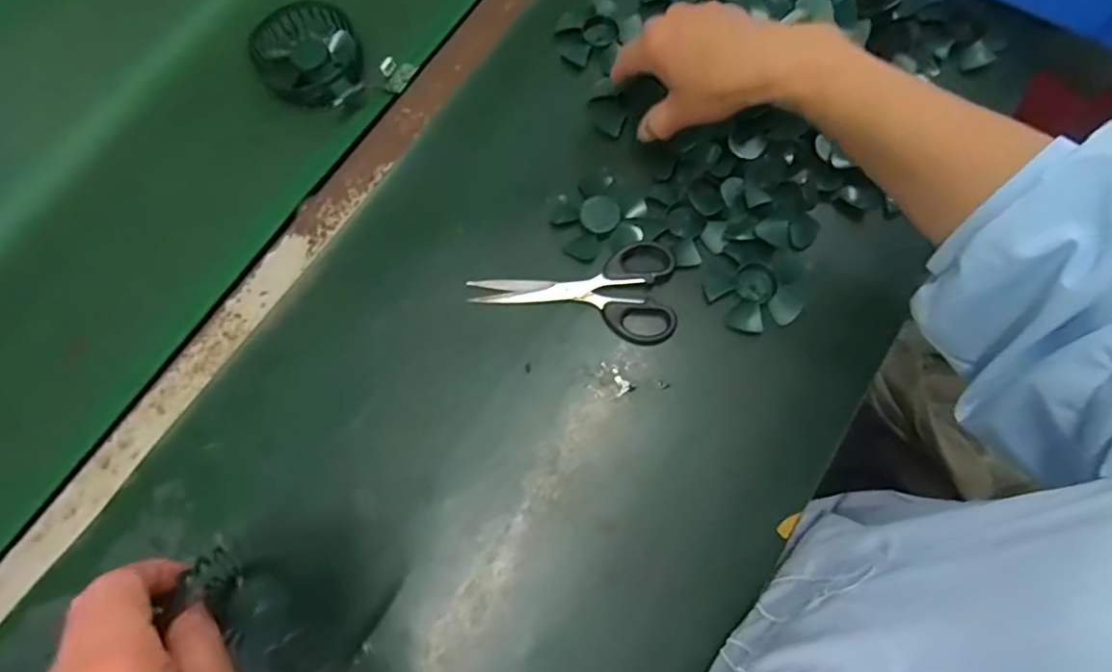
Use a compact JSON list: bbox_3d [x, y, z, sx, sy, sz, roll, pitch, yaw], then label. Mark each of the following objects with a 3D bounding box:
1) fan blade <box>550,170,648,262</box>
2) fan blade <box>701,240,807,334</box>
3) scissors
[{"bbox_3d":[0.035,-0.092,0.447,0.067,0.010,0.069,0,74,2],"label":"fan blade"},{"bbox_3d":[0.148,-0.036,0.424,0.073,0.012,0.066,10,75,4],"label":"fan blade"},{"bbox_3d":[0.013,-0.032,0.428,0.149,0.009,0.074,0,74,2],"label":"scissors"}]

